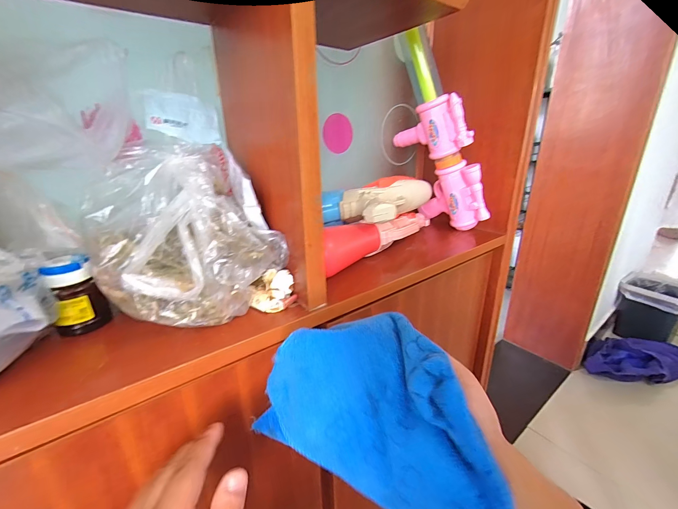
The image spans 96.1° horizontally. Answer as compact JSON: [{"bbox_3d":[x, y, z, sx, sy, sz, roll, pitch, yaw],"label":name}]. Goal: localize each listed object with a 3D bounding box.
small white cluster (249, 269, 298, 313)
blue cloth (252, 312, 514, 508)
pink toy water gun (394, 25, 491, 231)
[{"bbox_3d":[-0.074,0.044,0.345,0.051,0.041,0.031,-9,22,-21],"label":"small white cluster"},{"bbox_3d":[0.038,0.123,0.254,0.188,0.126,0.091,9,23,25],"label":"blue cloth"},{"bbox_3d":[0.167,-0.203,0.555,0.047,0.346,0.152,-34,20,-29],"label":"pink toy water gun"}]

